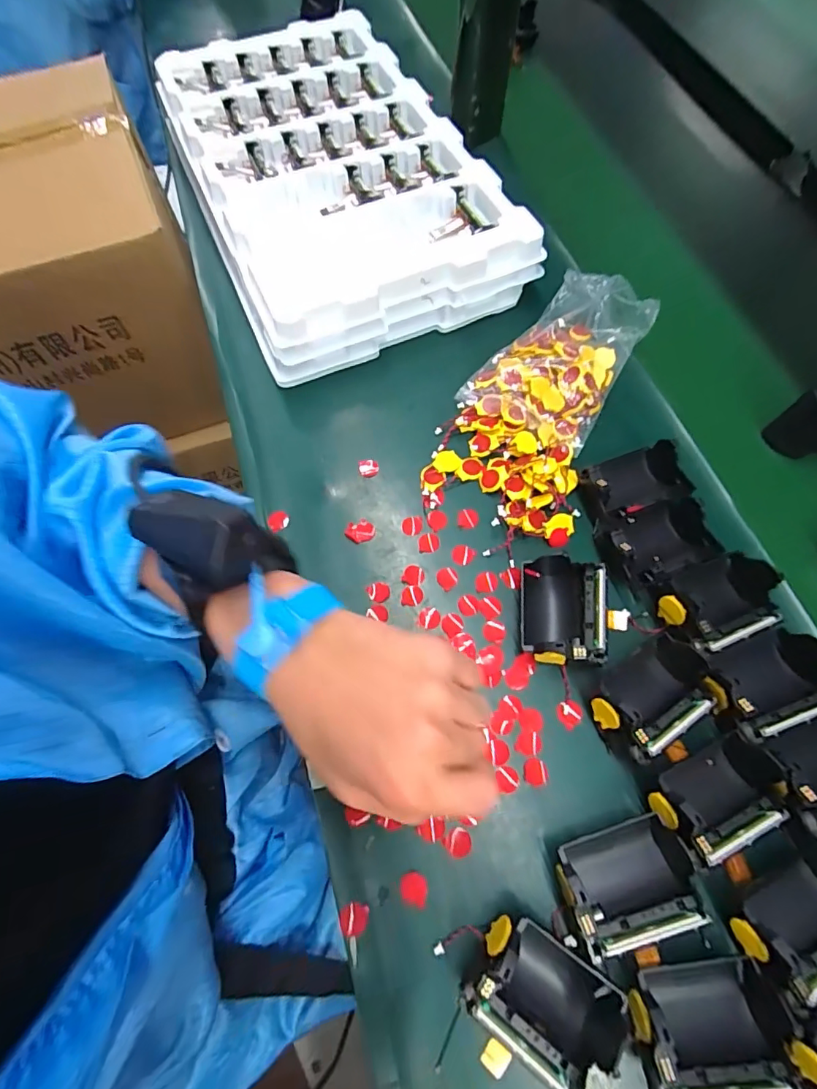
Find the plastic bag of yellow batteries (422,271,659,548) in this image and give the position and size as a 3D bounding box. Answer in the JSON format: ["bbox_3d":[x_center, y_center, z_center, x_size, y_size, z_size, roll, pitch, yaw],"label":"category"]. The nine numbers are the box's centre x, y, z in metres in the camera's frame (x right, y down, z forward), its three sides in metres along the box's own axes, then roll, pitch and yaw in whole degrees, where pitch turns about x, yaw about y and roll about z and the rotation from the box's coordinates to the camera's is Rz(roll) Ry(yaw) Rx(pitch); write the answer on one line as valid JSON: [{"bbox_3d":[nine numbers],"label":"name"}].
[{"bbox_3d":[0.109,-0.125,0.414,0.125,0.049,0.241,22,69,9],"label":"plastic bag of yellow batteries"}]

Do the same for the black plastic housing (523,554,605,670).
[{"bbox_3d":[0.109,0.045,0.343,0.059,0.035,0.075,8,67,3],"label":"black plastic housing"}]

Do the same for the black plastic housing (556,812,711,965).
[{"bbox_3d":[0.122,0.191,0.283,0.073,0.039,0.054,-17,68,-7],"label":"black plastic housing"}]

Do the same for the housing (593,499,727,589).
[{"bbox_3d":[0.177,0.000,0.358,0.083,0.036,0.049,-21,68,-9],"label":"housing"}]

